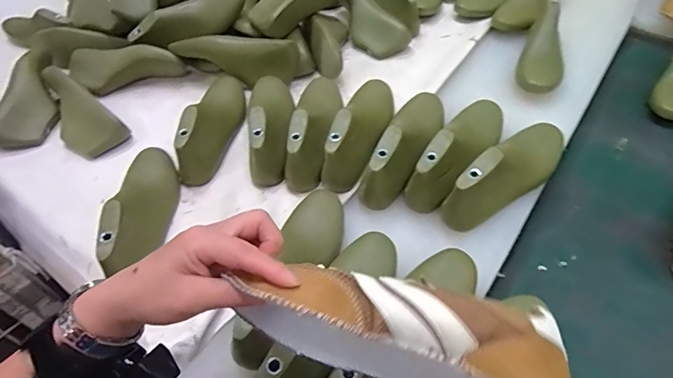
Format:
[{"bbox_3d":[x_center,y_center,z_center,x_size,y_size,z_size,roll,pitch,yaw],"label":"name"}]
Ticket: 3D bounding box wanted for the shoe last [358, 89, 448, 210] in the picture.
[{"bbox_3d":[0.109,-0.081,0.644,0.074,0.083,0.244,18,54,19],"label":"shoe last"}]

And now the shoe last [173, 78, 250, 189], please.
[{"bbox_3d":[-0.210,-0.126,0.714,0.082,0.075,0.246,-3,50,3],"label":"shoe last"}]

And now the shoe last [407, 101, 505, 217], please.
[{"bbox_3d":[0.184,-0.074,0.626,0.076,0.069,0.243,25,57,24],"label":"shoe last"}]

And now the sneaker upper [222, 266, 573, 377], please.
[{"bbox_3d":[0.044,0.105,0.293,0.218,0.090,0.054,9,52,13],"label":"sneaker upper"}]

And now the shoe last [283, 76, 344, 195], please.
[{"bbox_3d":[-0.034,-0.117,0.696,0.075,0.080,0.249,2,50,7],"label":"shoe last"}]

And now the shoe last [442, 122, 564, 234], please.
[{"bbox_3d":[0.251,-0.029,0.603,0.075,0.092,0.240,33,60,28],"label":"shoe last"}]

